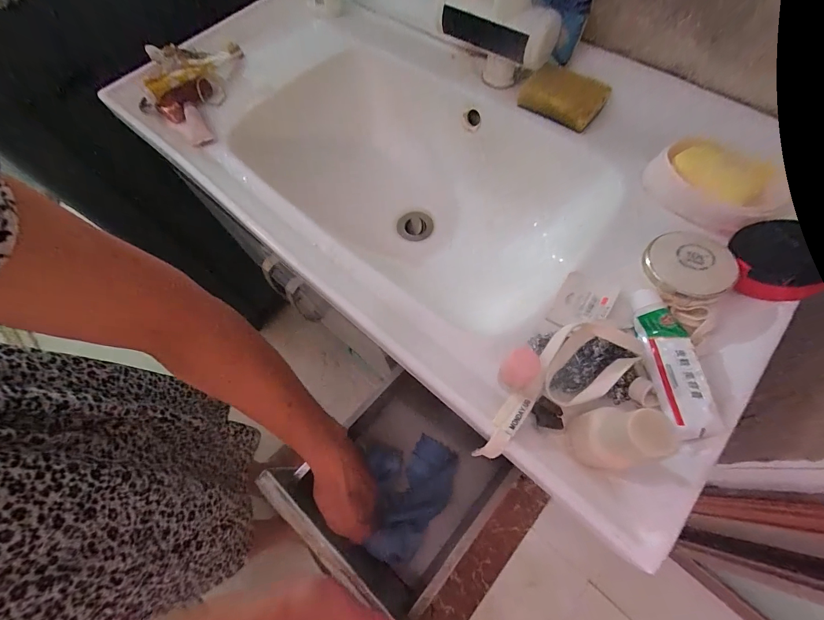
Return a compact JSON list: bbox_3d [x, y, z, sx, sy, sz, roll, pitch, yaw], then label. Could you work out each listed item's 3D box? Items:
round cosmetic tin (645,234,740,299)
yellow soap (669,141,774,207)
[{"bbox_3d":[0.258,-0.043,0.321,0.067,0.014,0.068,-10,63,23],"label":"round cosmetic tin"},{"bbox_3d":[0.324,-0.149,0.369,0.050,0.024,0.093,-41,70,-15],"label":"yellow soap"}]

